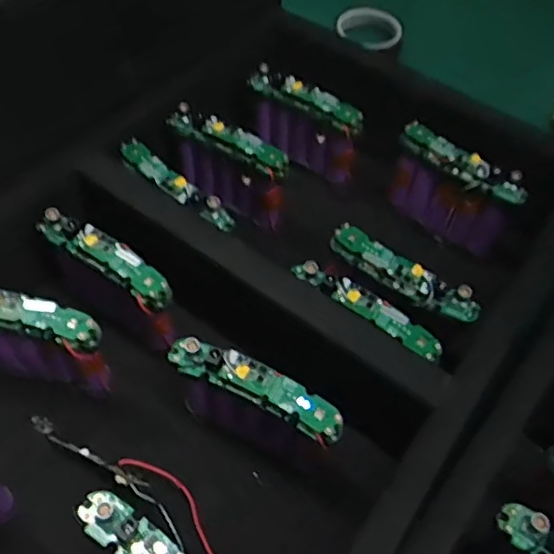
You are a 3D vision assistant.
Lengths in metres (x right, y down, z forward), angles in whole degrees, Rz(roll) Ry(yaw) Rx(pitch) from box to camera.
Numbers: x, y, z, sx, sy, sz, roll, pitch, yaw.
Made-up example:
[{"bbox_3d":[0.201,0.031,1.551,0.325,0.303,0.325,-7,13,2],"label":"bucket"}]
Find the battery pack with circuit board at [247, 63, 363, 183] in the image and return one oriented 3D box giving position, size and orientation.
[{"bbox_3d":[0.027,-0.147,0.567,0.111,0.085,0.021,29,58,15],"label":"battery pack with circuit board"}]

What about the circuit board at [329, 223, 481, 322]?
[{"bbox_3d":[0.091,-0.003,0.427,0.117,0.024,0.019,35,60,18],"label":"circuit board"}]

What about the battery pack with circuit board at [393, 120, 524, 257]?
[{"bbox_3d":[0.153,-0.078,0.522,0.113,0.087,0.023,39,61,21],"label":"battery pack with circuit board"}]

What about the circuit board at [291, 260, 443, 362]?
[{"bbox_3d":[0.061,0.020,0.405,0.115,0.013,0.019,34,59,18],"label":"circuit board"}]

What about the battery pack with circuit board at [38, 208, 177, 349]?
[{"bbox_3d":[-0.126,0.003,0.447,0.114,0.080,0.024,31,58,16],"label":"battery pack with circuit board"}]

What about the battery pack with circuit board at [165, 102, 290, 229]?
[{"bbox_3d":[-0.043,-0.100,0.530,0.115,0.087,0.022,28,57,14],"label":"battery pack with circuit board"}]

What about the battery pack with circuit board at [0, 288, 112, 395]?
[{"bbox_3d":[-0.178,0.043,0.416,0.114,0.088,0.028,14,55,5],"label":"battery pack with circuit board"}]

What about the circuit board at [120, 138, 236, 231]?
[{"bbox_3d":[-0.083,-0.075,0.463,0.120,0.016,0.020,38,61,20],"label":"circuit board"}]

